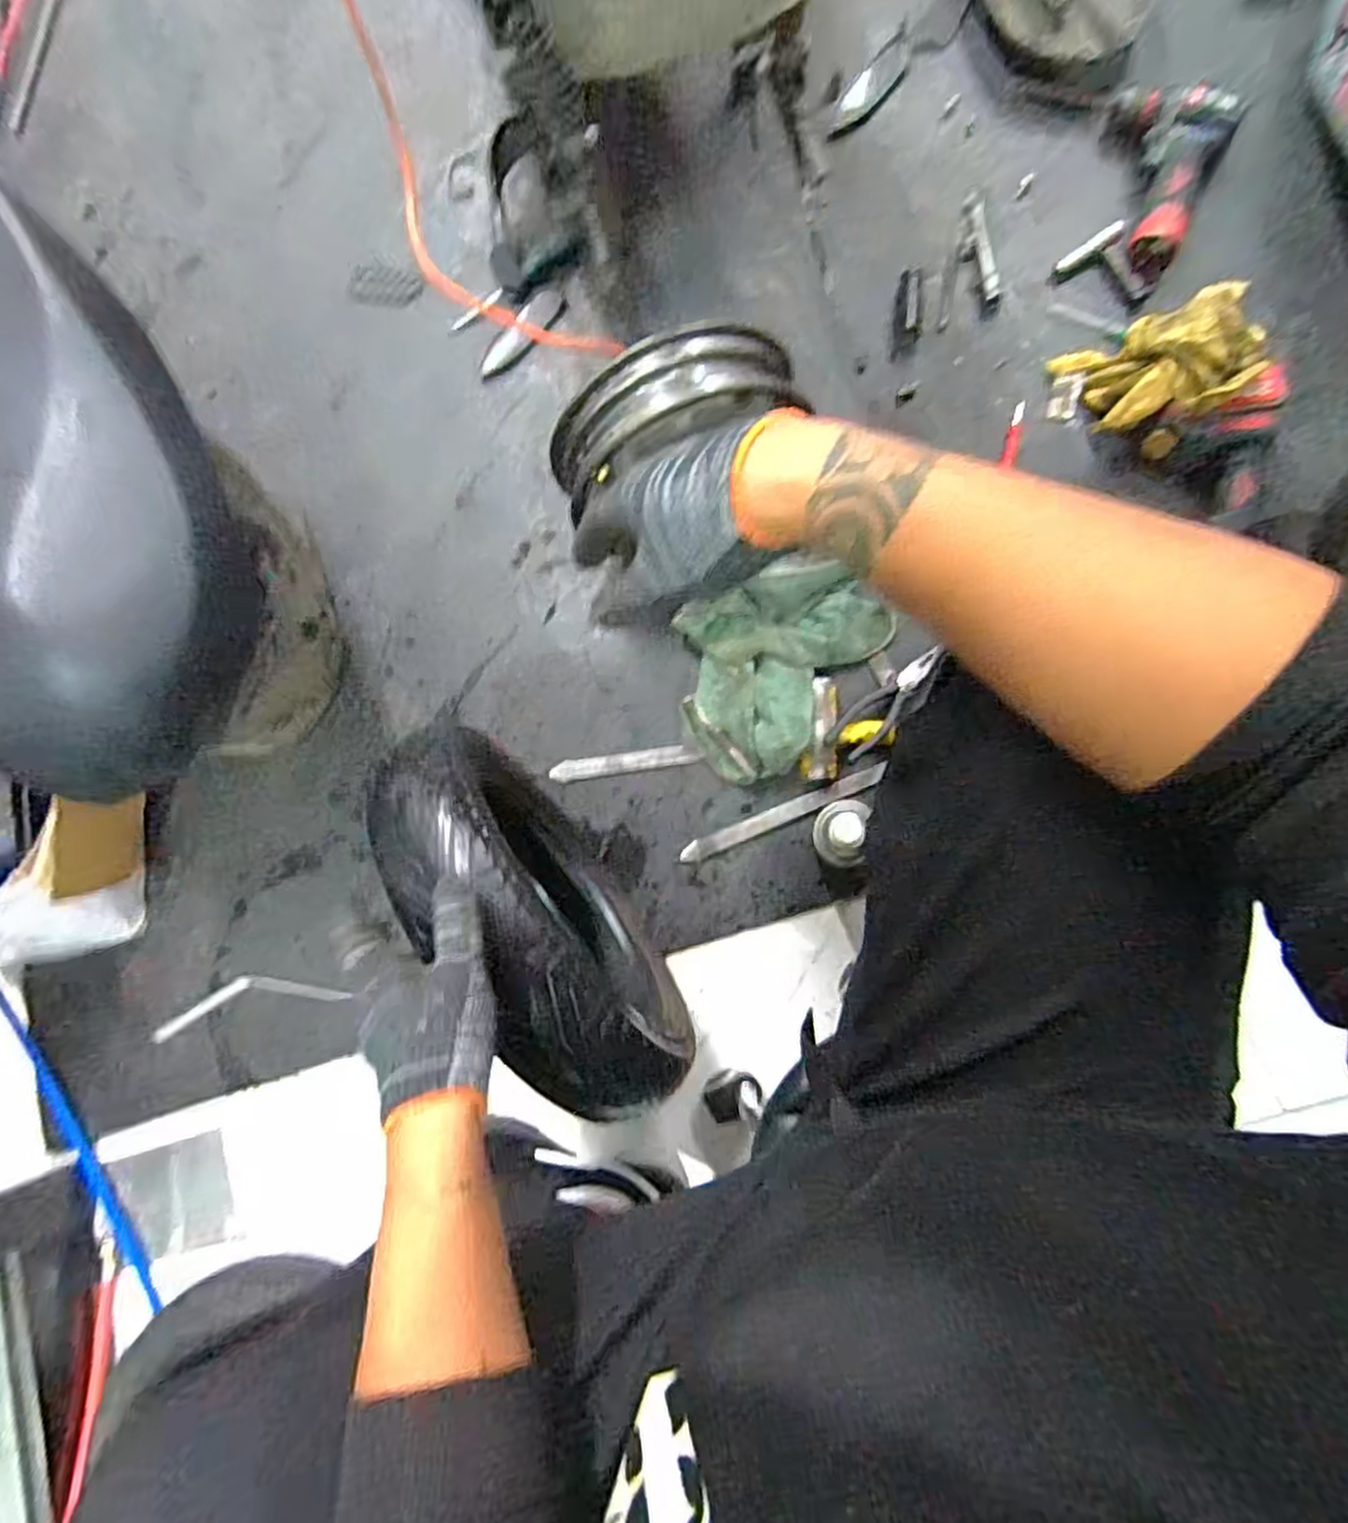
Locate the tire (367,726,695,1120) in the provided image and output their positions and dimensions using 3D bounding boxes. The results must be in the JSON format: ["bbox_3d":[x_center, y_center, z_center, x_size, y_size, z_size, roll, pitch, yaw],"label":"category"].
[{"bbox_3d":[-0.102,0.137,0.644,0.077,0.368,0.306,-36,81,2],"label":"tire"}]

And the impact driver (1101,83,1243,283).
[{"bbox_3d":[0.520,-0.643,0.792,0.127,0.055,0.181,24,86,11],"label":"impact driver"}]

